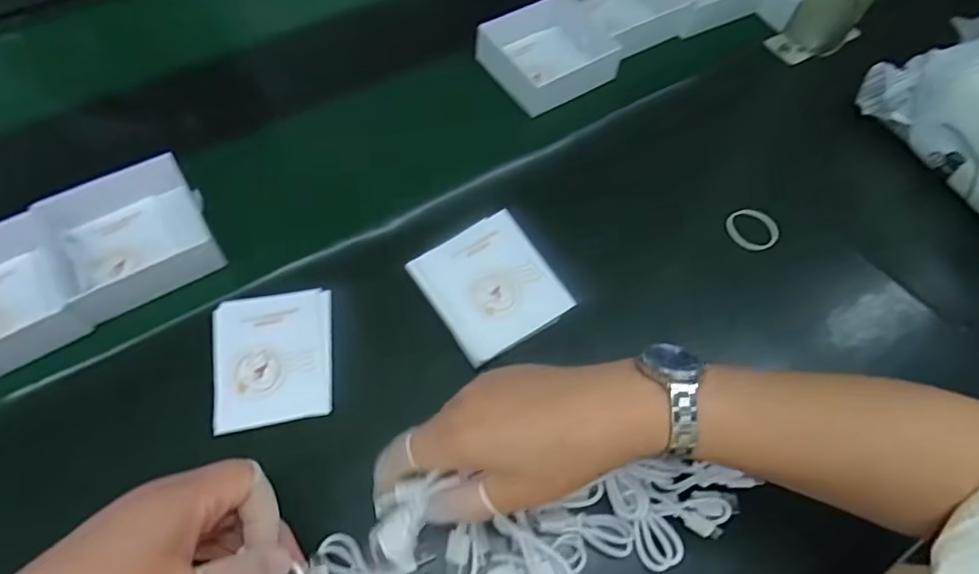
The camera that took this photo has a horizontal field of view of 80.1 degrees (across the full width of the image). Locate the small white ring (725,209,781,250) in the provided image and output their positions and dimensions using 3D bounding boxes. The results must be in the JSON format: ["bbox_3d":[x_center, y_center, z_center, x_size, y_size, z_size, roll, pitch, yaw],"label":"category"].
[{"bbox_3d":[0.217,-0.047,0.481,0.042,0.009,0.032,39,81,16],"label":"small white ring"}]

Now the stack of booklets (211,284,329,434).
[{"bbox_3d":[-0.150,0.048,0.405,0.079,0.007,0.095,-9,59,-7],"label":"stack of booklets"}]

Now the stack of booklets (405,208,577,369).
[{"bbox_3d":[0.001,-0.001,0.419,0.085,0.007,0.092,-30,73,-8],"label":"stack of booklets"}]

